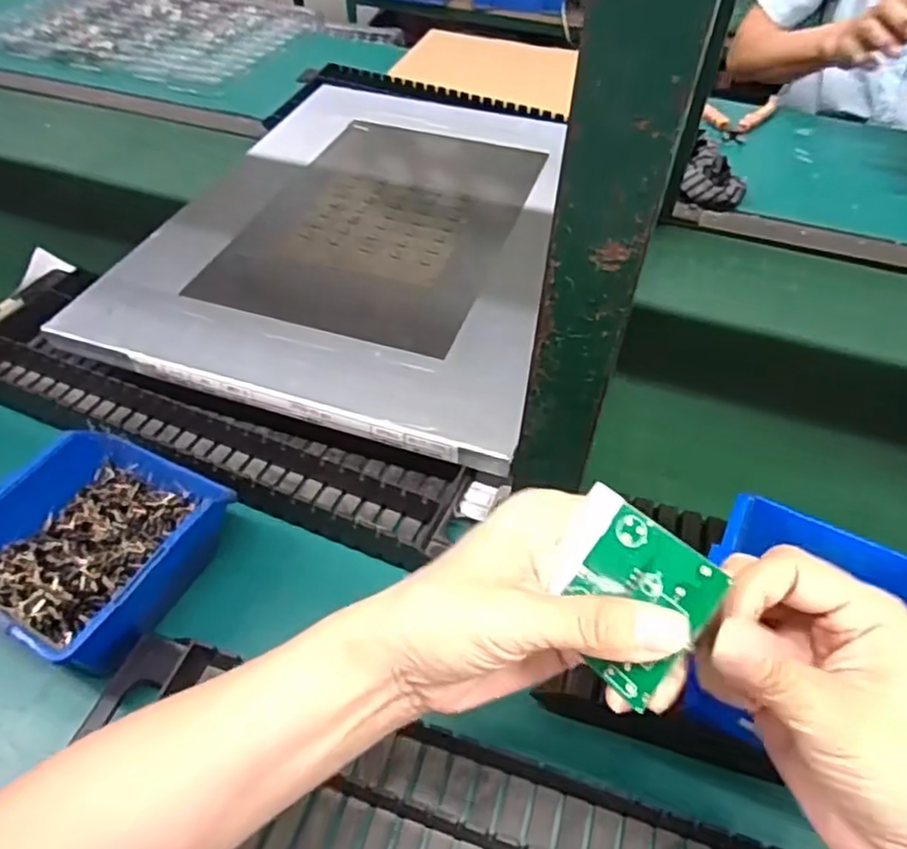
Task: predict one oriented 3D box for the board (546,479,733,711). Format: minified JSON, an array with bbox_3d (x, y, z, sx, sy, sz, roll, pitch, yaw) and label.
[{"bbox_3d":[0.057,0.056,0.228,0.054,0.004,0.050,38,97,38],"label":"board"}]

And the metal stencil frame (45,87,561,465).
[{"bbox_3d":[-0.066,-0.188,0.613,0.349,0.016,0.469,13,50,11],"label":"metal stencil frame"}]

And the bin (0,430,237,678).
[{"bbox_3d":[-0.214,0.066,0.401,0.117,0.051,0.130,22,53,18],"label":"bin"}]

